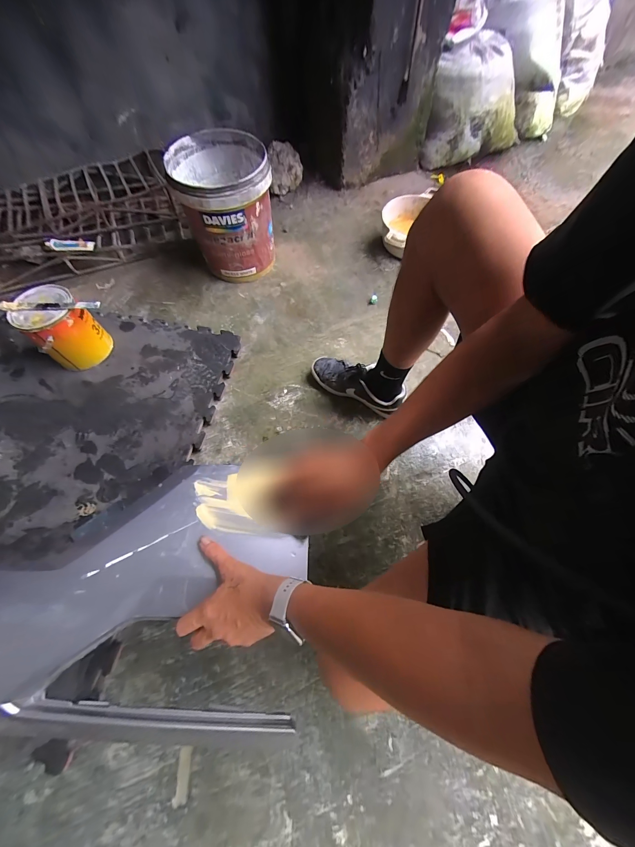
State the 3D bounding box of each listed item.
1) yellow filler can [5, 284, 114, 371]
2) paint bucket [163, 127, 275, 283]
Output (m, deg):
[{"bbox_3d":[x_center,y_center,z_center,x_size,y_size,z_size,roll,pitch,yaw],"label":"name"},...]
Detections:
[{"bbox_3d":[-0.705,-0.264,0.829,0.157,0.167,0.149,-39,69,-16],"label":"yellow filler can"},{"bbox_3d":[-0.291,-0.695,0.984,0.265,0.320,0.327,-19,65,-8],"label":"paint bucket"}]

